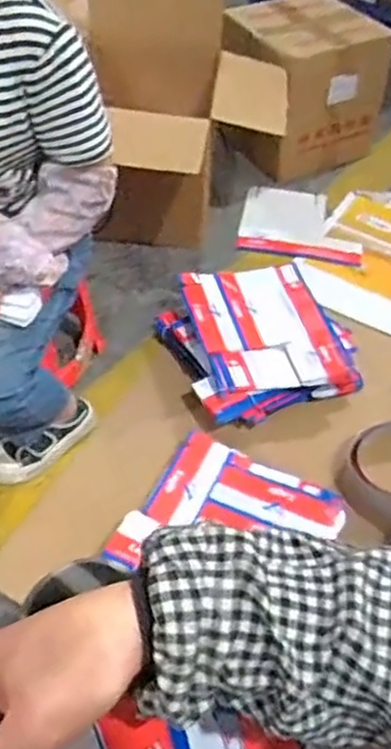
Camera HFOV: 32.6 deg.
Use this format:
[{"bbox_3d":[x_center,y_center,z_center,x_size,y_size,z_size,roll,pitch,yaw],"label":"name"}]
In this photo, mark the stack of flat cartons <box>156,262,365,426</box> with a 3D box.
[{"bbox_3d":[0.142,-0.074,1.509,0.369,0.127,0.383,-17,52,-16],"label":"stack of flat cartons"}]

